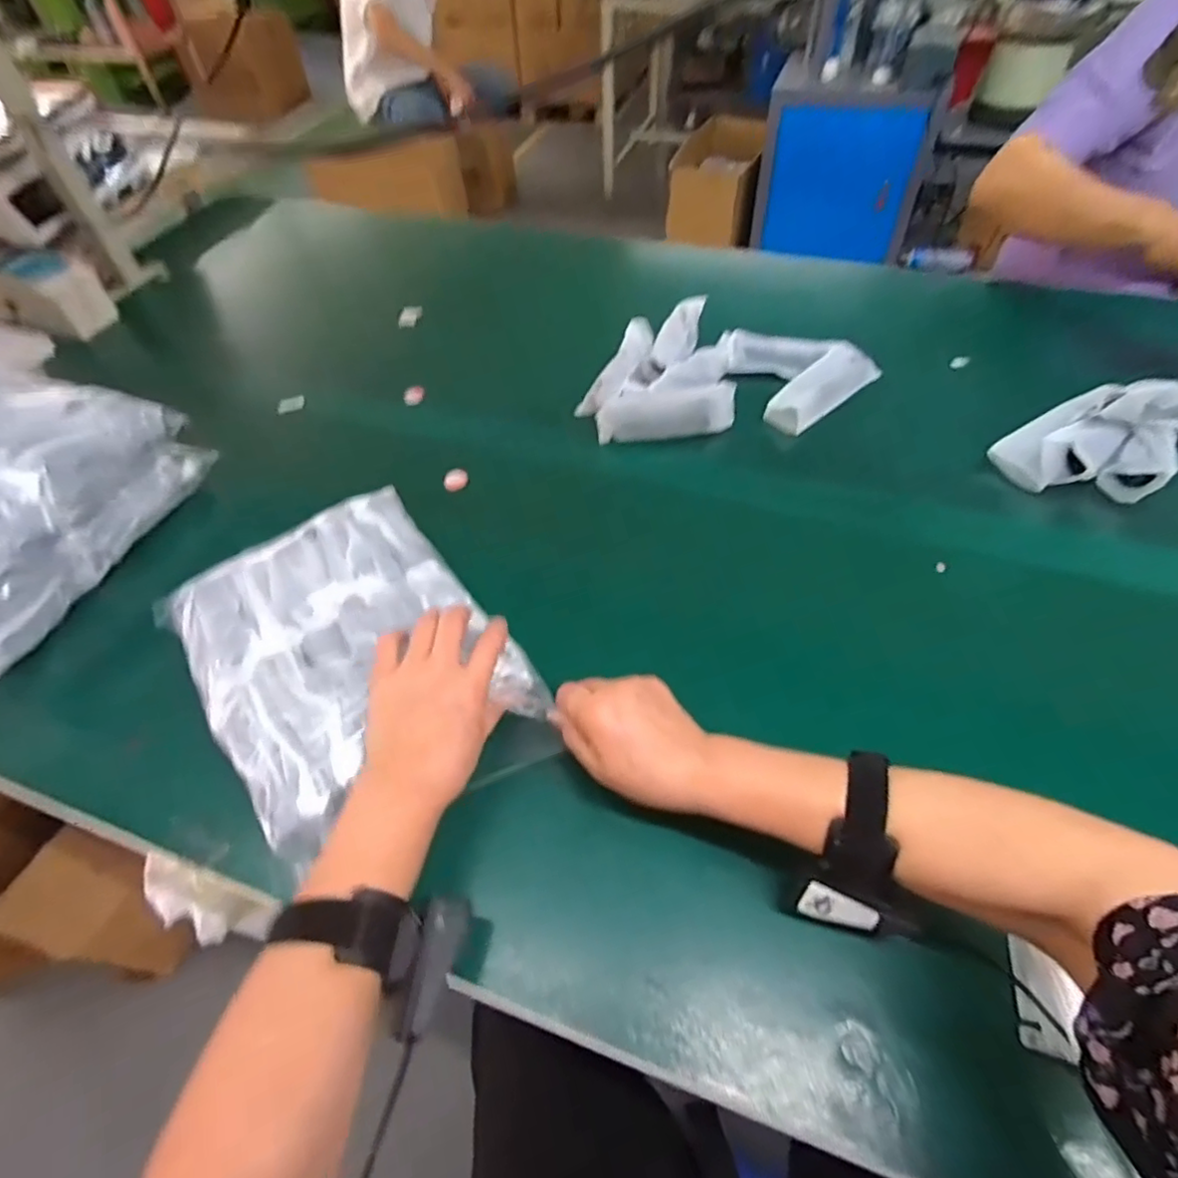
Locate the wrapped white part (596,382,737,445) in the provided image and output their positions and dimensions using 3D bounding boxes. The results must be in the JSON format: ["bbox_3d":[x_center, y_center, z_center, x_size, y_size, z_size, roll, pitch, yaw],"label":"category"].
[{"bbox_3d":[0.087,-0.198,0.679,0.154,0.048,0.040,-5,53,0],"label":"wrapped white part"}]

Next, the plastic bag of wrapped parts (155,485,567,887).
[{"bbox_3d":[-0.183,0.044,0.464,0.200,0.044,0.279,-32,58,-20],"label":"plastic bag of wrapped parts"}]

